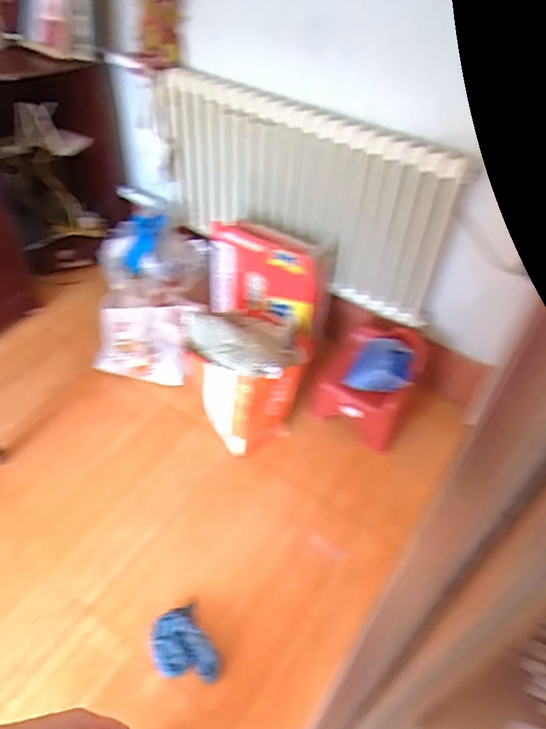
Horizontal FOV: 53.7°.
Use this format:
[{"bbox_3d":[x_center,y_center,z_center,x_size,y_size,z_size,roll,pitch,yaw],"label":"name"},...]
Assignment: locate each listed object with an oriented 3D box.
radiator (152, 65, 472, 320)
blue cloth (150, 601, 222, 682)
[{"bbox_3d":[0.053,-0.485,1.602,0.919,0.507,0.101,25,50,19],"label":"radiator"},{"bbox_3d":[-0.213,0.671,1.277,0.132,0.058,0.189,-22,52,-23],"label":"blue cloth"}]

